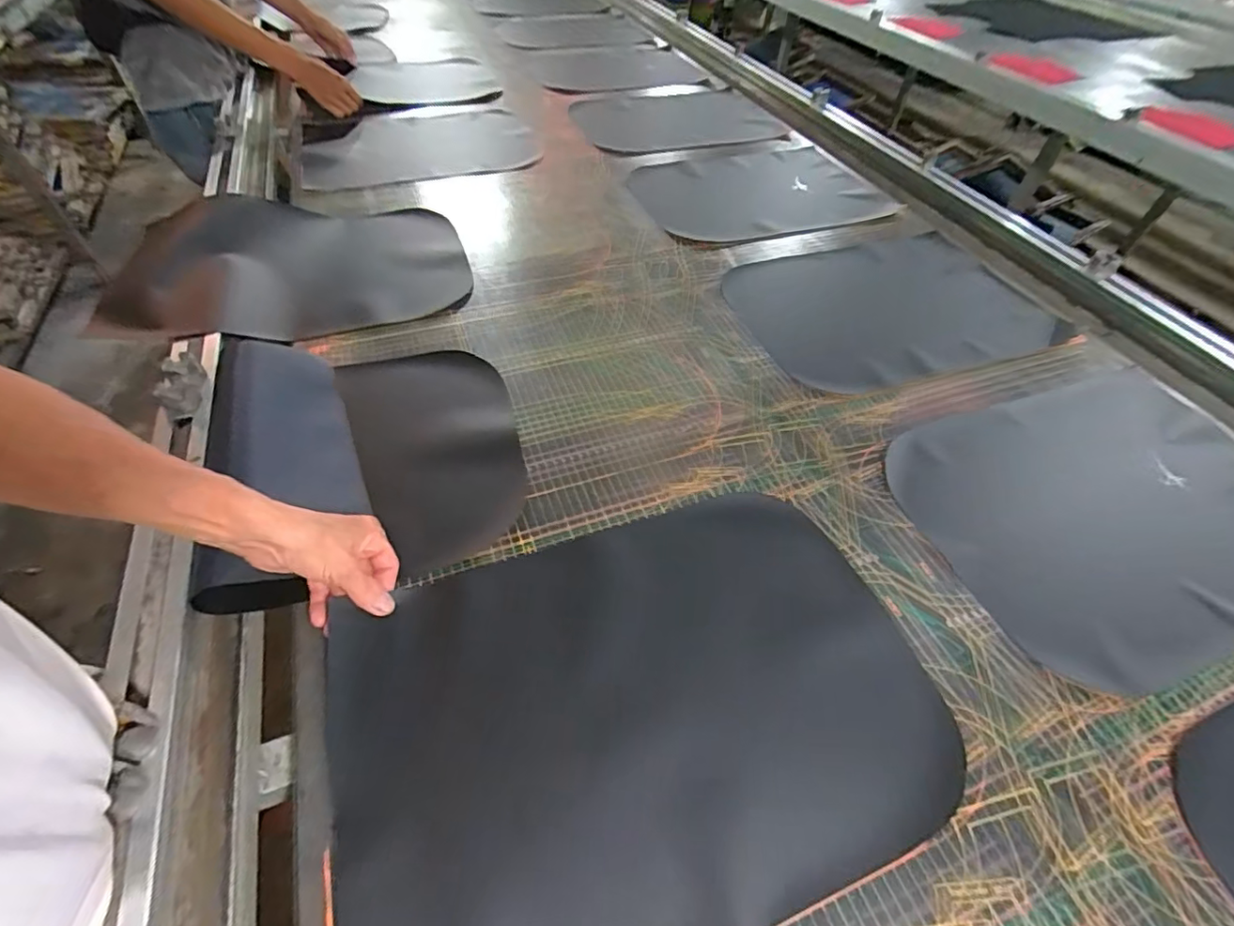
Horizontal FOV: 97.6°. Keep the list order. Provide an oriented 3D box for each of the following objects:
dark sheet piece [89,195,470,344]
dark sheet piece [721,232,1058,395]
[{"bbox_3d":[-0.467,-0.308,0.814,0.447,0.062,0.362,-13,53,-12],"label":"dark sheet piece"},{"bbox_3d":[0.412,-0.235,0.832,0.426,0.030,0.301,-17,55,-15],"label":"dark sheet piece"}]

